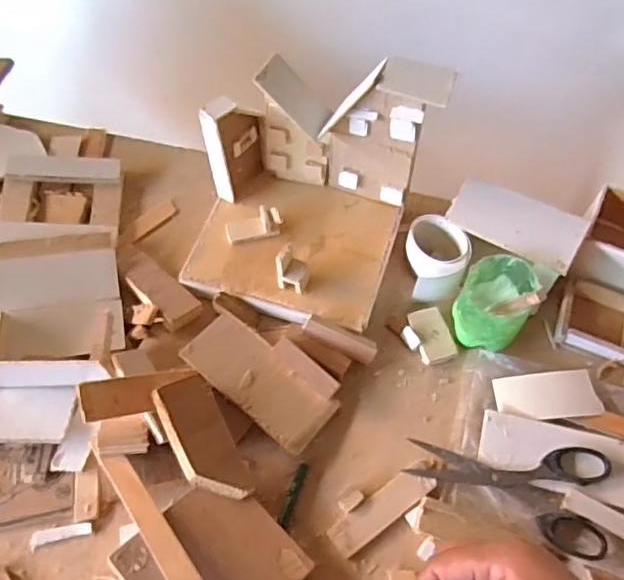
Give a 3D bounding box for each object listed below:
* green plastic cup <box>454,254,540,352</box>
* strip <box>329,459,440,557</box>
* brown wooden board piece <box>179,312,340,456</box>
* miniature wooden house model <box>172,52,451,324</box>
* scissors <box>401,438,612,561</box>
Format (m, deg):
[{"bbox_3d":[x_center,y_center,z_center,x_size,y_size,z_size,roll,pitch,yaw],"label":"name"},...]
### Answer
[{"bbox_3d":[0.150,0.013,0.496,0.057,0.064,0.062,-1,59,1],"label":"green plastic cup"},{"bbox_3d":[0.056,0.165,0.451,0.092,0.005,0.027,-33,68,-16],"label":"strip"},{"bbox_3d":[-0.045,0.073,0.487,0.128,0.008,0.055,36,68,16],"label":"brown wooden board piece"},{"bbox_3d":[-0.013,-0.083,0.503,0.175,0.137,0.169,15,61,10],"label":"miniature wooden house model"},{"bbox_3d":[0.151,0.148,0.455,0.148,0.015,0.077,13,63,6],"label":"scissors"}]

